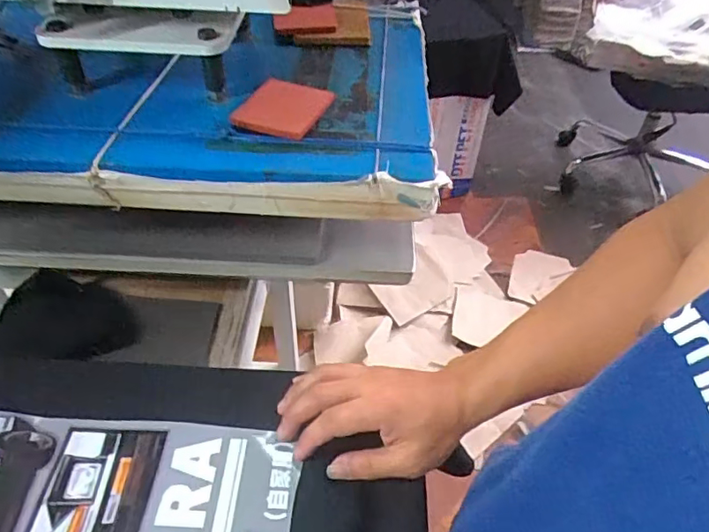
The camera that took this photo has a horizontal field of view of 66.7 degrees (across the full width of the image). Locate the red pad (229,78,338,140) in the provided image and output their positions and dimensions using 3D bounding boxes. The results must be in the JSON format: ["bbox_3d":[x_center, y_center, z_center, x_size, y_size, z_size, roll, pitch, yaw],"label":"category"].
[{"bbox_3d":[-0.069,-0.162,0.543,0.074,0.009,0.100,20,48,7],"label":"red pad"}]

